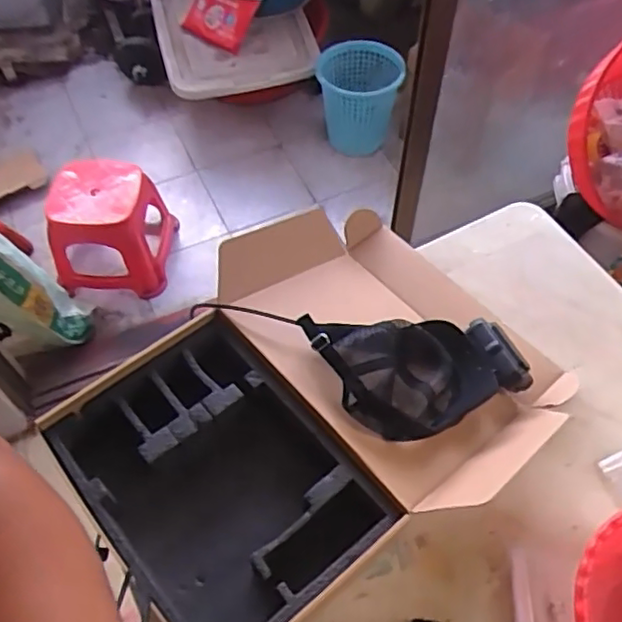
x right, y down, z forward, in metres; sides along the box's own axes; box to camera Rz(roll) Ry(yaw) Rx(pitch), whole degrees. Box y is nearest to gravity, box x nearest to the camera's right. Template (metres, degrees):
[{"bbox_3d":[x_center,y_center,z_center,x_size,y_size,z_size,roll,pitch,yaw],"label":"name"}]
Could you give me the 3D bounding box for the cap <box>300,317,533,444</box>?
[{"bbox_3d":[0.143,0.087,0.816,0.280,0.111,0.166,-9,58,-5],"label":"cap"}]

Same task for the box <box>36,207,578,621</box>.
[{"bbox_3d":[0.009,0.104,0.822,0.604,0.110,0.446,-31,62,-17],"label":"box"}]

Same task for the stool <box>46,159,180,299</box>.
[{"bbox_3d":[-0.533,-0.220,1.690,0.292,0.299,0.257,-7,58,-4],"label":"stool"}]

